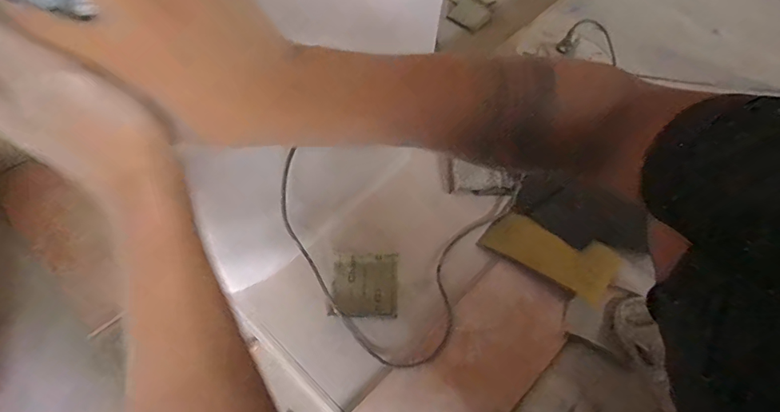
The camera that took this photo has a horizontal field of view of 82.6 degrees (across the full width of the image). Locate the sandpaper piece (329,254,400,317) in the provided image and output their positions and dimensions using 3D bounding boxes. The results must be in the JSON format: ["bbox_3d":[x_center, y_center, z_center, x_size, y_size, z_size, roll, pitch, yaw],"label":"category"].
[{"bbox_3d":[-0.041,0.130,0.751,0.105,0.011,0.118,5,52,-3],"label":"sandpaper piece"}]

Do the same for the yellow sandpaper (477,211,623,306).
[{"bbox_3d":[0.290,0.075,0.796,0.222,0.016,0.133,29,49,19],"label":"yellow sandpaper"}]

